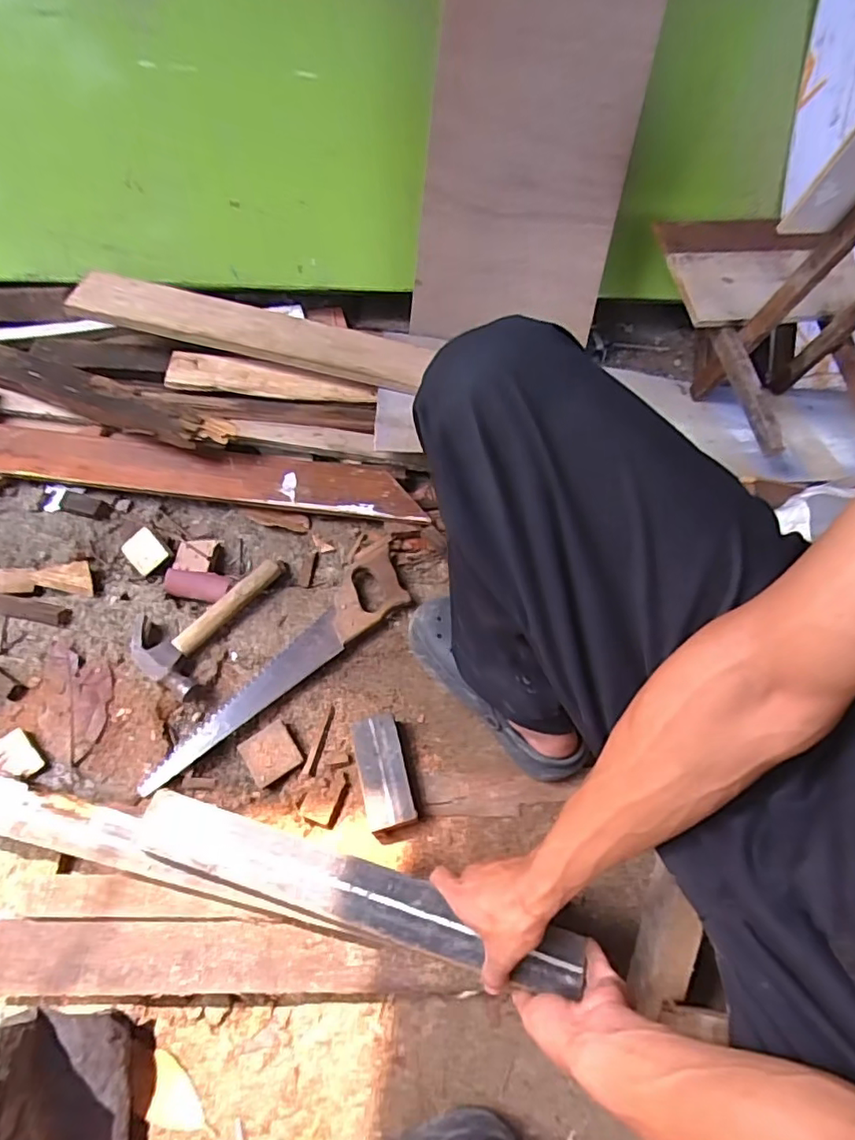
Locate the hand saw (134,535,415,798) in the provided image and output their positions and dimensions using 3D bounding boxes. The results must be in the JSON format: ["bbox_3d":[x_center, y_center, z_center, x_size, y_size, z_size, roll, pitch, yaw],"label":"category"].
[{"bbox_3d":[-0.166,0.122,0.759,0.097,0.031,0.425,34,62,16],"label":"hand saw"}]

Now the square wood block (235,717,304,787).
[{"bbox_3d":[-0.190,0.222,0.716,0.062,0.018,0.060,-30,65,-20],"label":"square wood block"}]

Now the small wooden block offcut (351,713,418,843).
[{"bbox_3d":[-0.051,0.243,0.695,0.054,0.041,0.132,-11,59,-11],"label":"small wooden block offcut"}]

